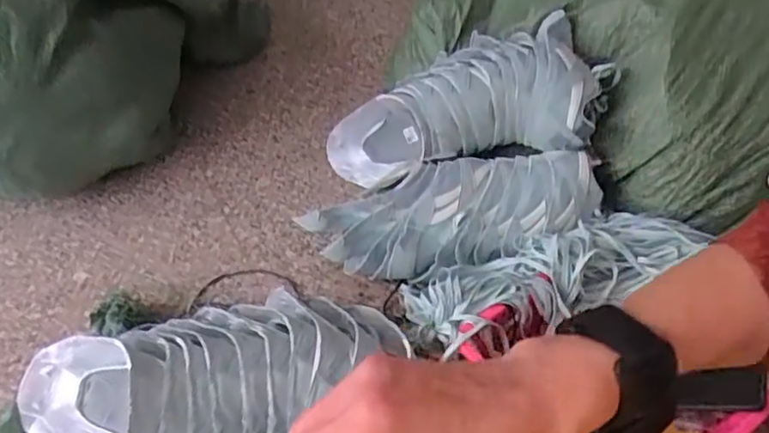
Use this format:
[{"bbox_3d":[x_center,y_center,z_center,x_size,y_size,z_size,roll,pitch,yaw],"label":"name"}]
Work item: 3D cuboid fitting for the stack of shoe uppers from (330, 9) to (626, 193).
[{"bbox_3d":[0.115,-0.169,1.037,0.495,0.165,0.148,-14,41,29],"label":"stack of shoe uppers"}]

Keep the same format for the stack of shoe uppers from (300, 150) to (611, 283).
[{"bbox_3d":[0.106,-0.012,0.960,0.447,0.119,0.151,-13,48,5],"label":"stack of shoe uppers"}]

